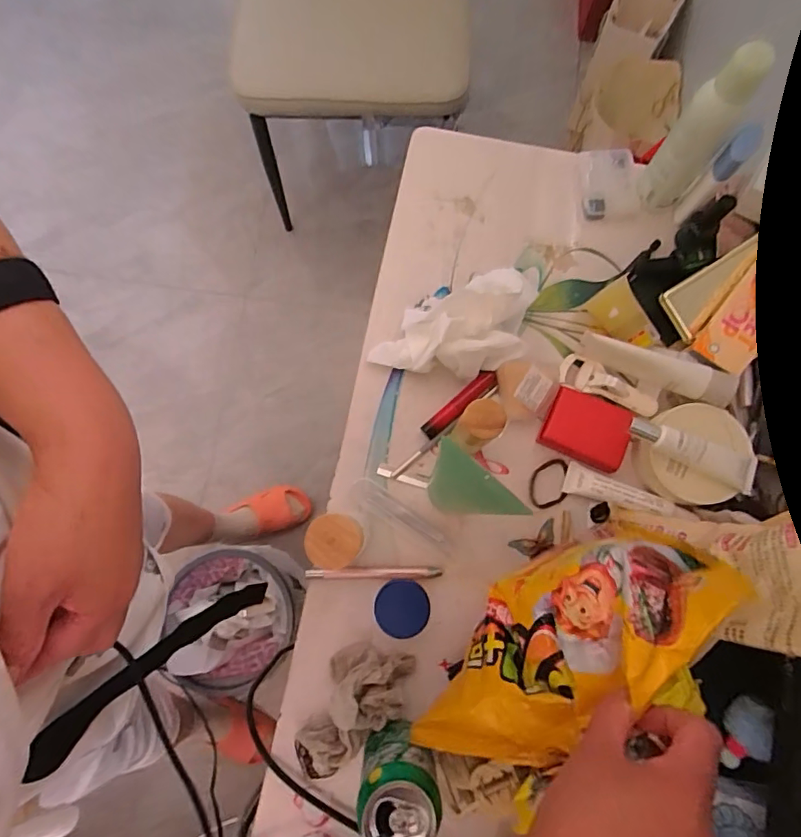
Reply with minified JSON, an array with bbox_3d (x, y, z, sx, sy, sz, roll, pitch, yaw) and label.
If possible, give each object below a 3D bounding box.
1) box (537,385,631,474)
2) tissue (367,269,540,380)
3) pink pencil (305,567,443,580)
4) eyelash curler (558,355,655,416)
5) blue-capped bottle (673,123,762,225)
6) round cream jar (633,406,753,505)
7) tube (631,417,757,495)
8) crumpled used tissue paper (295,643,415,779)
[{"bbox_3d":[0.191,0.011,0.532,0.084,0.027,0.063,23,80,5],"label":"box"},{"bbox_3d":[0.064,-0.096,0.538,0.197,0.052,0.105,-15,79,-3],"label":"tissue"},{"bbox_3d":[-0.027,0.155,0.516,0.133,0.006,0.011,-1,78,0],"label":"pink pencil"},{"bbox_3d":[0.215,-0.030,0.533,0.103,0.028,0.037,31,80,6],"label":"eyelash curler"},{"bbox_3d":[0.319,-0.244,0.529,0.023,0.120,0.024,42,82,8],"label":"blue-capped bottle"},{"bbox_3d":[0.281,0.034,0.508,0.092,0.037,0.094,0,78,0],"label":"round cream jar"},{"bbox_3d":[0.275,0.031,0.486,0.123,0.017,0.035,20,79,5],"label":"tube"},{"bbox_3d":[-0.045,0.273,0.474,0.073,0.041,0.127,24,80,5],"label":"crumpled used tissue paper"}]

